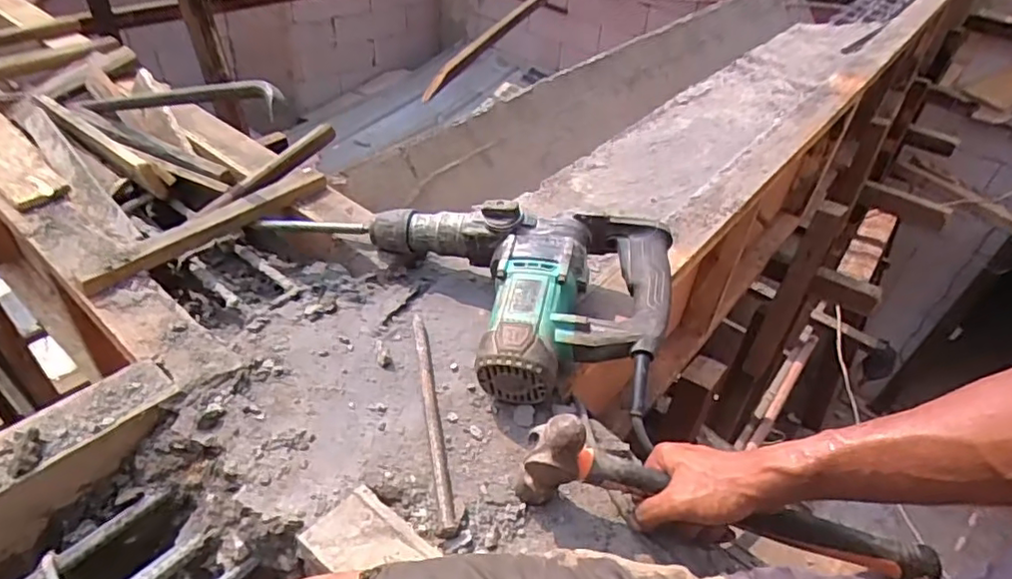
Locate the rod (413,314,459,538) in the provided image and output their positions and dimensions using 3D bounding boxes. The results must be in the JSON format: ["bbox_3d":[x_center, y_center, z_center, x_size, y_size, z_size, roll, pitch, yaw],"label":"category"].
[{"bbox_3d":[-0.076,0.122,0.619,0.015,0.019,0.265,-5,42,-11],"label":"rod"}]

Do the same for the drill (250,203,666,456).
[{"bbox_3d":[-0.079,-0.004,0.683,0.501,0.115,0.231,11,41,7],"label":"drill"}]

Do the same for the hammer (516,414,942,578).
[{"bbox_3d":[0.190,0.189,0.518,0.355,0.107,0.026,16,41,-1],"label":"hammer"}]

